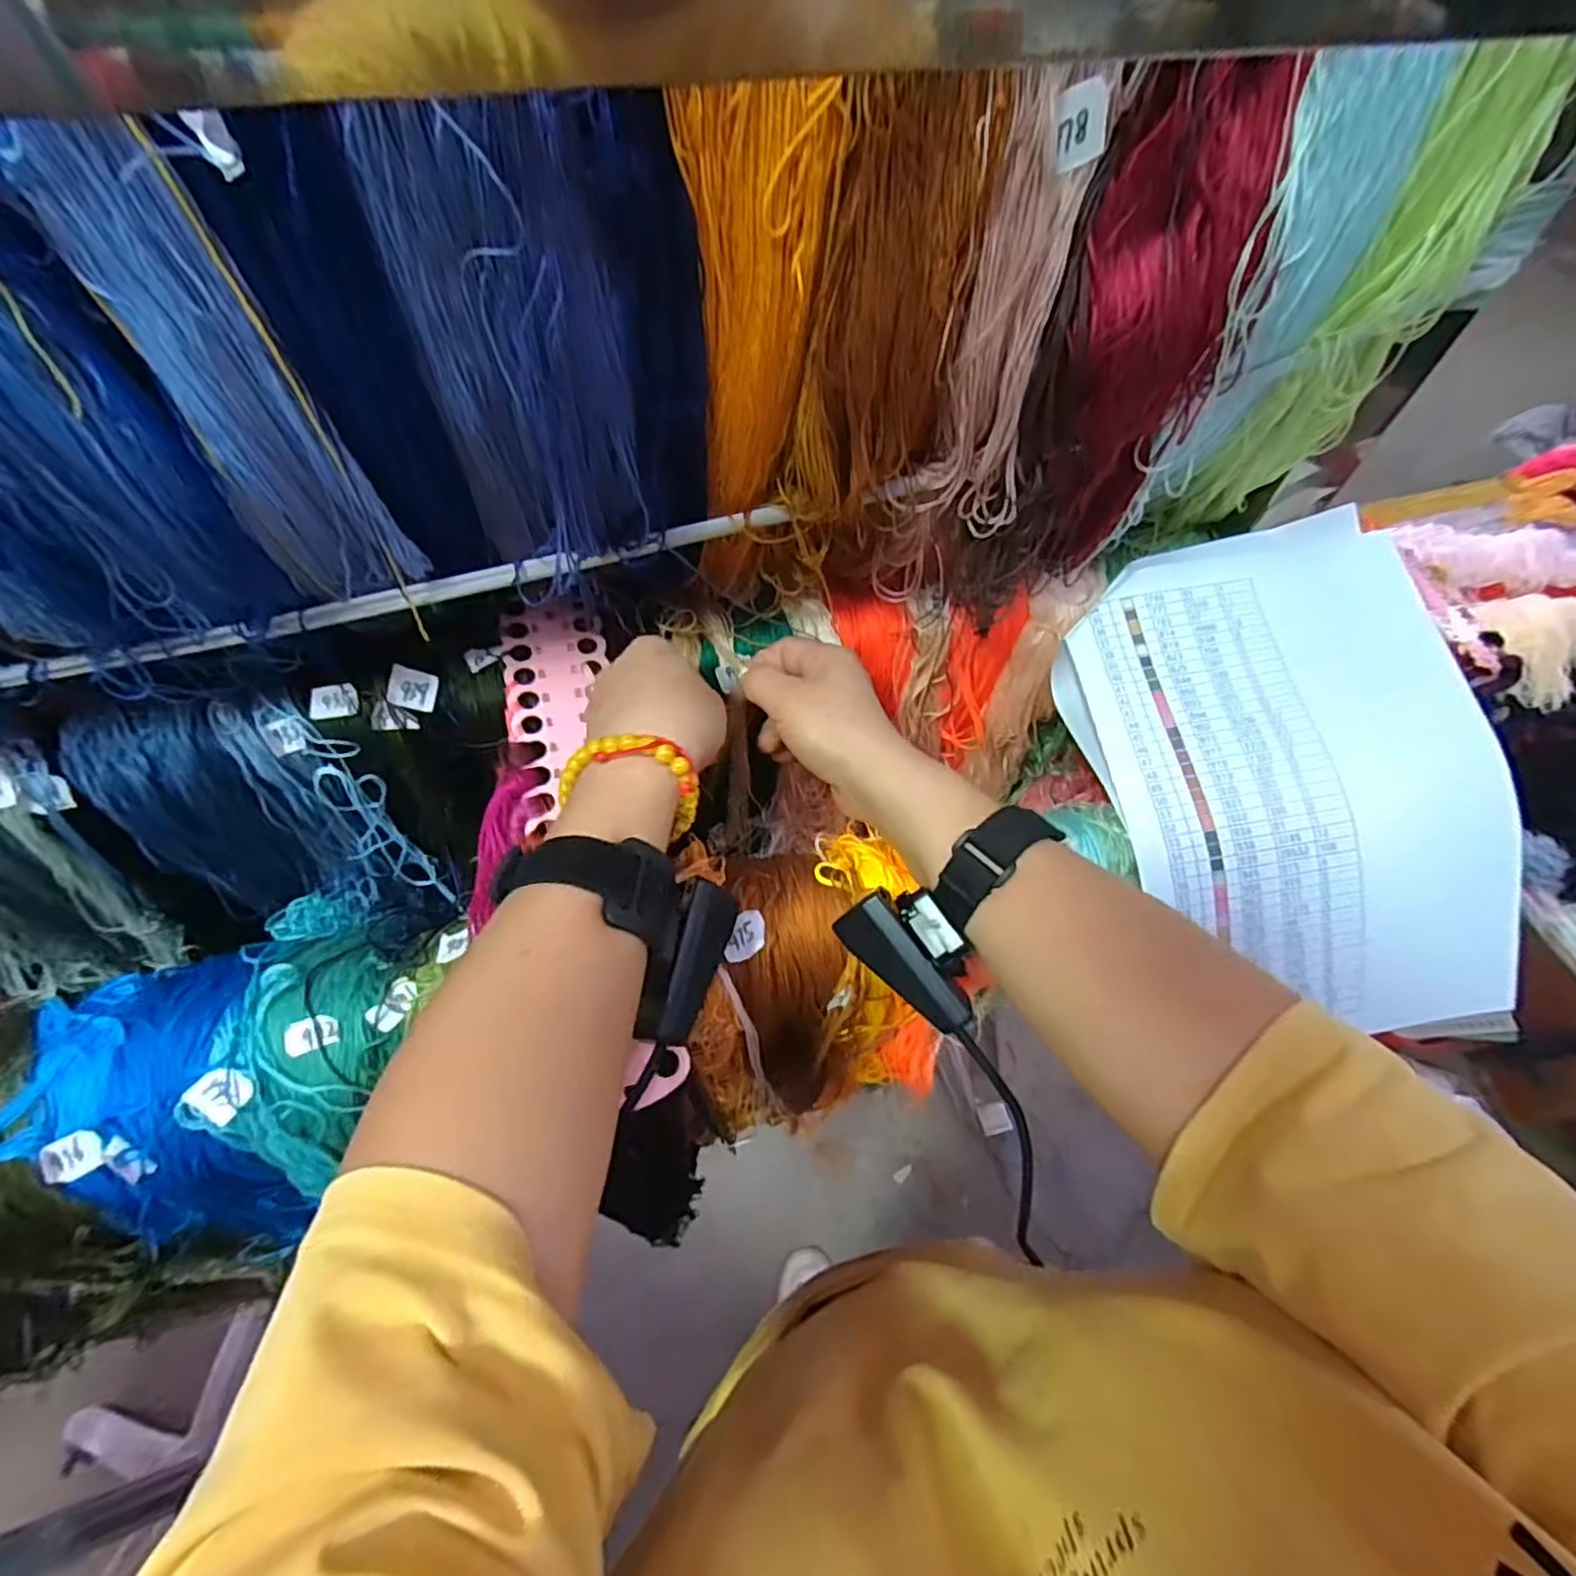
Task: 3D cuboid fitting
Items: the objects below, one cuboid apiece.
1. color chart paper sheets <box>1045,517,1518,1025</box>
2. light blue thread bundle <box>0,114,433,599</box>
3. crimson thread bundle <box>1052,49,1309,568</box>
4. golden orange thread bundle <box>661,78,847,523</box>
[{"bbox_3d":[0.282,-0.007,0.395,0.210,0.053,0.302,-9,80,-6],"label":"color chart paper sheets"},{"bbox_3d":[-0.189,-0.133,0.249,0.050,0.159,0.015,-11,60,-8],"label":"light blue thread bundle"},{"bbox_3d":[0.150,-0.186,0.306,0.069,0.181,0.031,-9,60,-7],"label":"crimson thread bundle"},{"bbox_3d":[-0.008,-0.165,0.265,0.052,0.141,0.025,-8,59,-6],"label":"golden orange thread bundle"}]

